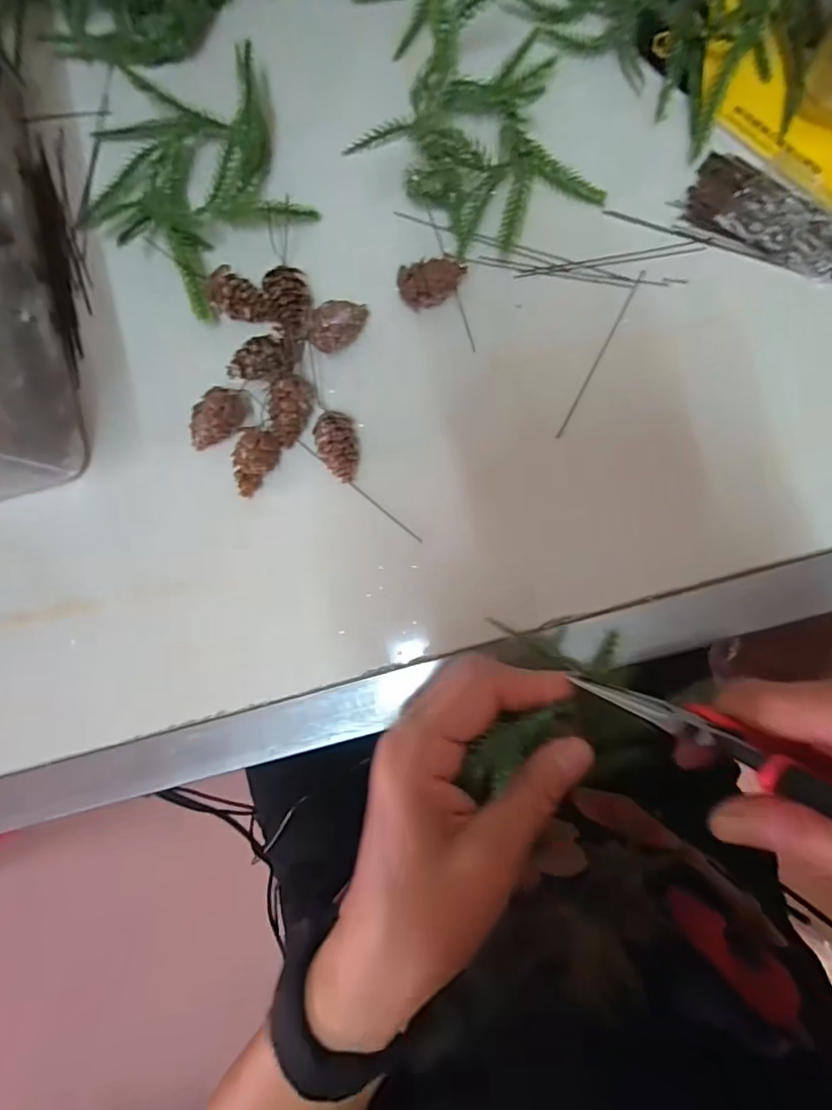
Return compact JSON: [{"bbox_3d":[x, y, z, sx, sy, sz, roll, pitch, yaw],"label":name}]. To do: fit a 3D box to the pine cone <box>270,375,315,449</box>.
[{"bbox_3d":[-0.064,-0.074,0.289,0.021,0.027,0.031,0,86,4],"label":"pine cone"}]

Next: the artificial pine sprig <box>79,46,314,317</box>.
[{"bbox_3d":[-0.119,-0.205,0.298,0.118,0.026,0.129,0,86,4],"label":"artificial pine sprig"}]

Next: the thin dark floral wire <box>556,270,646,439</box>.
[{"bbox_3d":[0.097,-0.106,0.291,0.004,0.004,0.100,28,91,5],"label":"thin dark floral wire"}]

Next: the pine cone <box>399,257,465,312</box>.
[{"bbox_3d":[0.009,-0.141,0.289,0.034,0.019,0.018,-11,86,3],"label":"pine cone"}]

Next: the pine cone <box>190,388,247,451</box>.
[{"bbox_3d":[-0.104,-0.070,0.289,0.017,0.022,0.036,39,90,5],"label":"pine cone"}]

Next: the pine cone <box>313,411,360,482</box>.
[{"bbox_3d":[-0.039,-0.055,0.288,0.019,0.022,0.035,-16,85,3],"label":"pine cone"}]

